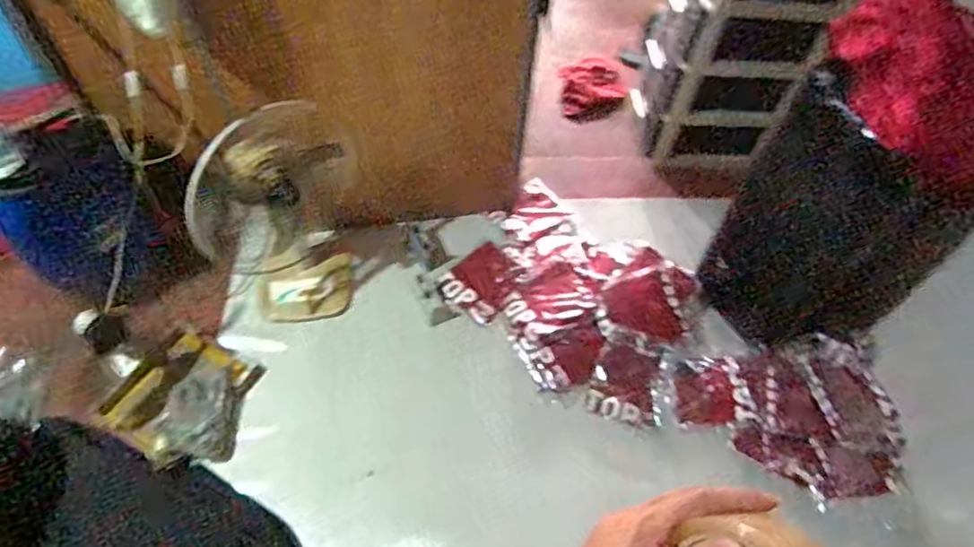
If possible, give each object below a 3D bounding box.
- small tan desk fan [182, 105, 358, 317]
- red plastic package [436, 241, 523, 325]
[{"bbox_3d":[-0.504,-0.146,1.567,0.417,0.508,0.308,-12,58,-11],"label":"small tan desk fan"},{"bbox_3d":[-0.004,0.018,1.752,0.196,0.035,0.226,36,62,19],"label":"red plastic package"}]

